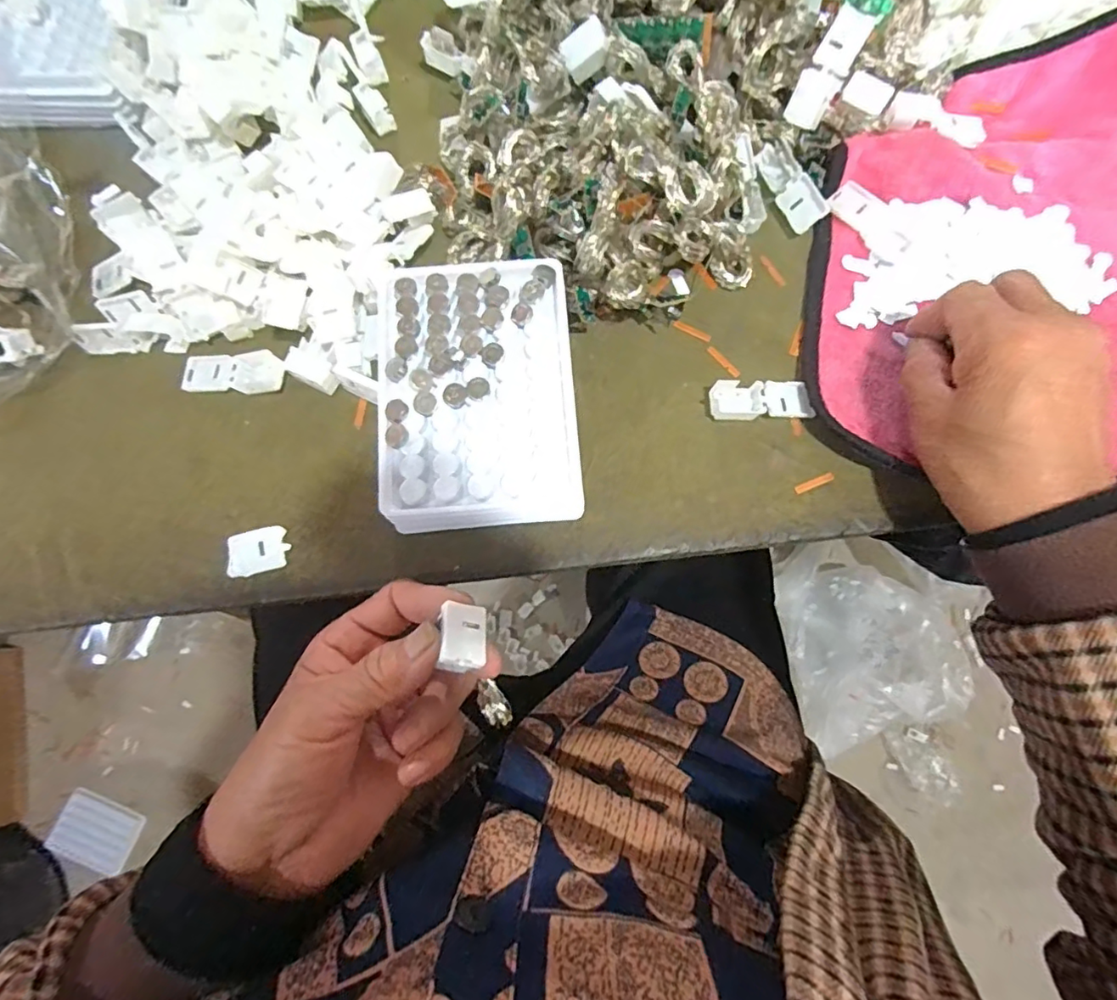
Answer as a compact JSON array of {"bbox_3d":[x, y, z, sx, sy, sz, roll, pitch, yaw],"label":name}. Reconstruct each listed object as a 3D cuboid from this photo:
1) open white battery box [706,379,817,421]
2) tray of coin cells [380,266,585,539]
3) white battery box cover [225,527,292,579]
[{"bbox_3d":[0.107,-0.053,0.298,0.053,0.009,0.020,-3,76,0],"label":"open white battery box"},{"bbox_3d":[-0.038,-0.052,0.287,0.094,0.030,0.134,-4,76,-1],"label":"tray of coin cells"},{"bbox_3d":[-0.150,0.026,0.281,0.027,0.007,0.021,-15,77,-3],"label":"white battery box cover"}]

